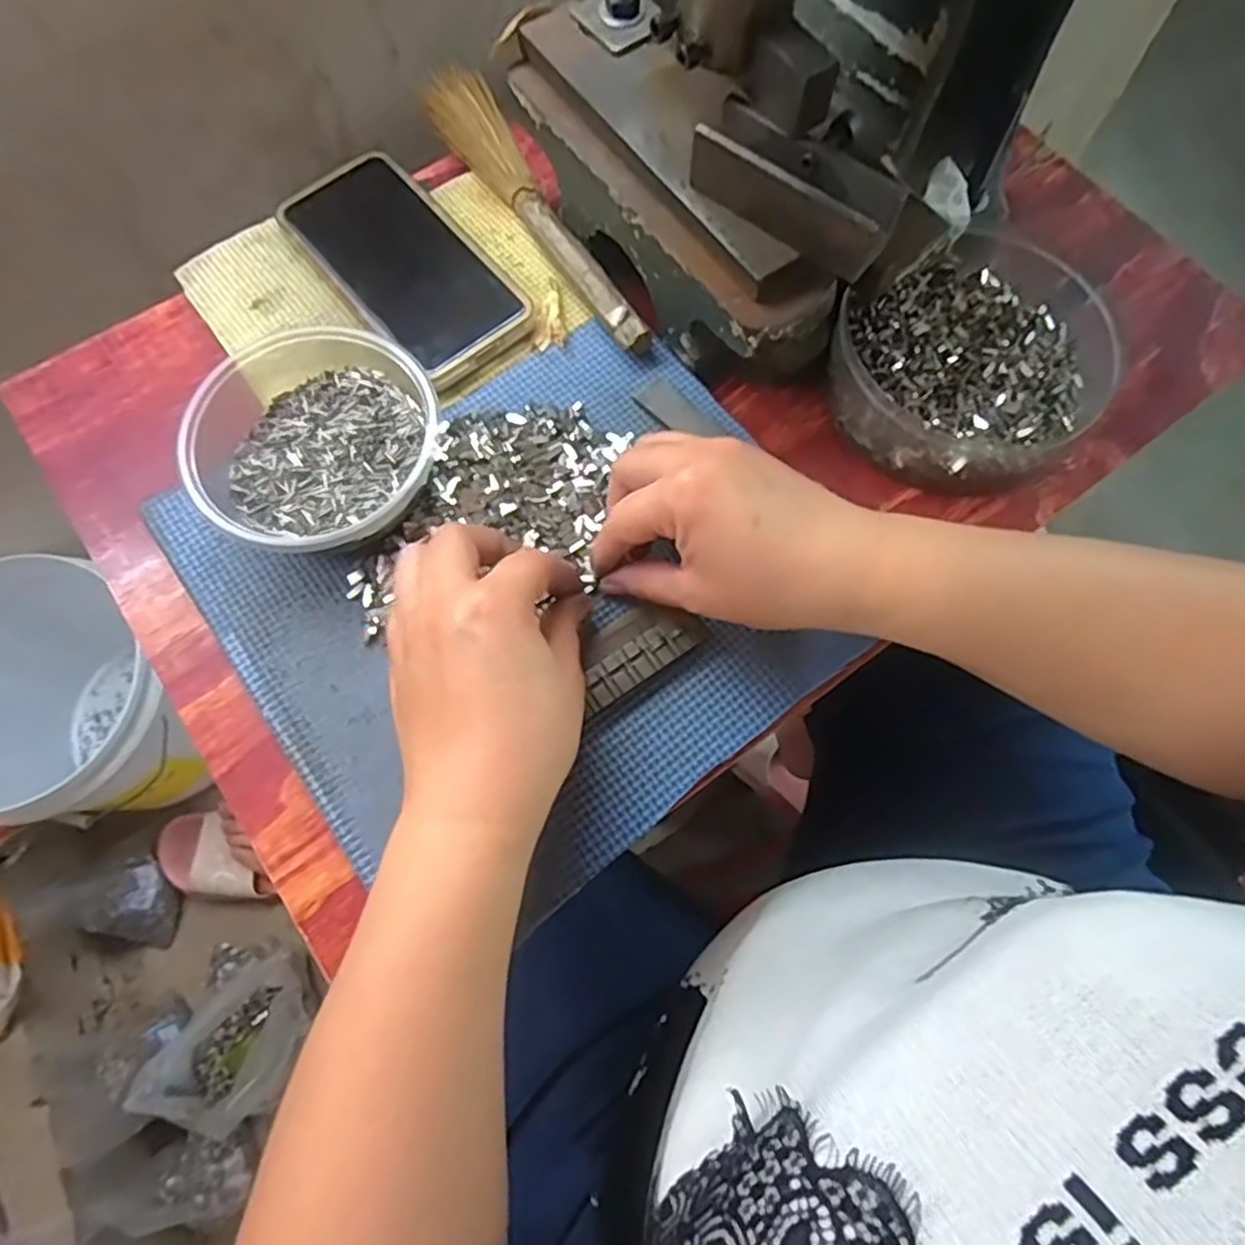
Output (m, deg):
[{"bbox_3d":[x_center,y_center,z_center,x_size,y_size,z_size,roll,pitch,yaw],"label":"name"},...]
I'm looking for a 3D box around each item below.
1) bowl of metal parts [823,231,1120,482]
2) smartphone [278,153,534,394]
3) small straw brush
[{"bbox_3d":[0.181,-0.136,0.381,0.140,0.042,0.123,-40,76,-13],"label":"bowl of metal parts"},{"bbox_3d":[-0.120,-0.199,0.404,0.072,0.006,0.154,-39,76,-13],"label":"smartphone"},{"bbox_3d":[-0.048,-0.241,0.414,0.036,0.016,0.226,-31,74,-11],"label":"small straw brush"}]

